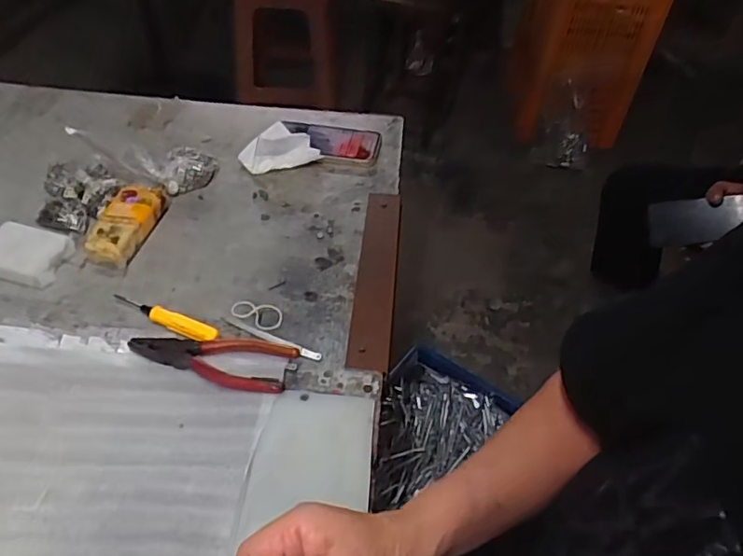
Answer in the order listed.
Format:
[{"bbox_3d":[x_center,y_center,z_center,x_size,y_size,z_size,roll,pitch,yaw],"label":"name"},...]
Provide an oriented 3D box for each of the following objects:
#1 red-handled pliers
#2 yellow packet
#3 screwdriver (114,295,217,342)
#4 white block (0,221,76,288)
[{"bbox_3d":[-0.143,0.069,0.505,0.149,0.021,0.049,13,45,7],"label":"red-handled pliers"},{"bbox_3d":[-0.266,-0.063,0.619,0.050,0.028,0.110,12,45,7],"label":"yellow packet"},{"bbox_3d":[-0.197,0.034,0.541,0.121,0.016,0.019,22,47,16],"label":"screwdriver"},{"bbox_3d":[-0.361,-0.025,0.589,0.085,0.031,0.057,10,45,5],"label":"white block"}]

